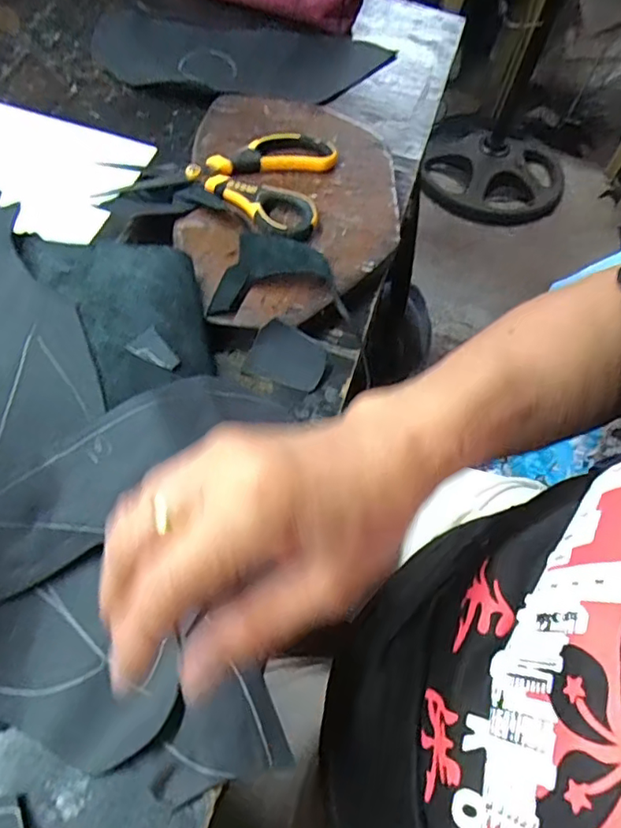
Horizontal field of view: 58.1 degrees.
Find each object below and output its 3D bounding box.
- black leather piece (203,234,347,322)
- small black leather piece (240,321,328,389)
[{"bbox_3d":[-0.021,-0.100,0.404,0.095,0.020,0.069,4,59,-5],"label":"black leather piece"},{"bbox_3d":[-0.016,-0.041,0.392,0.052,0.006,0.040,20,86,2],"label":"small black leather piece"}]

